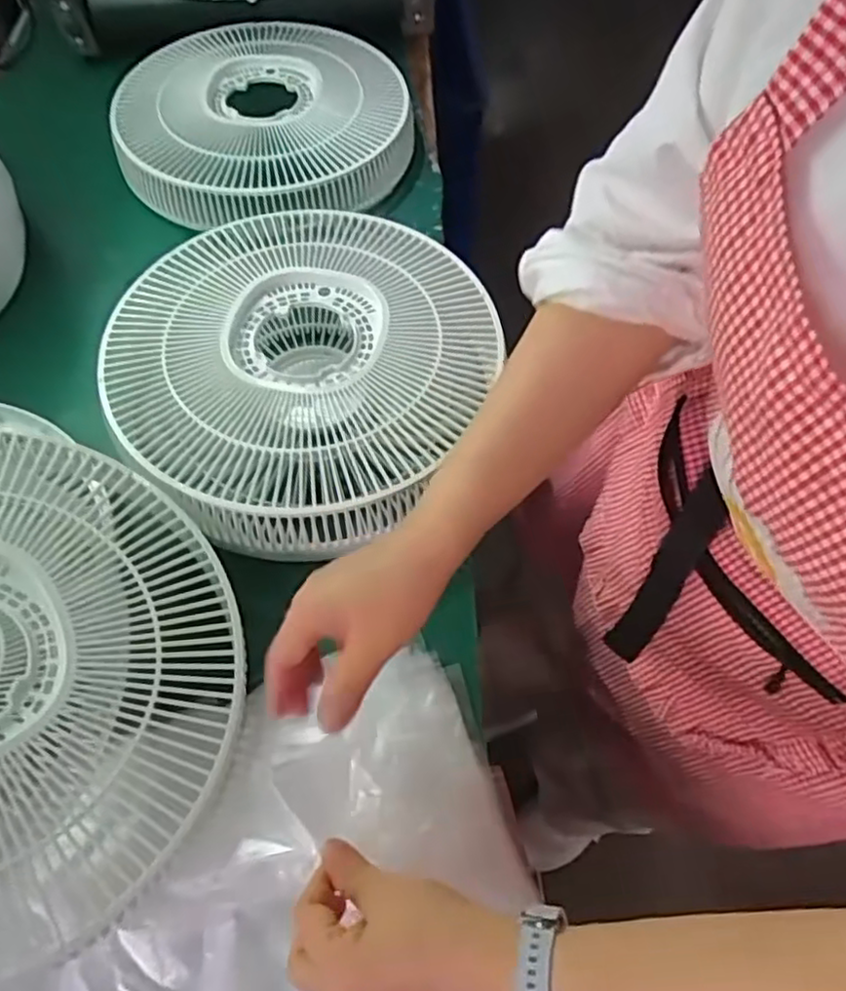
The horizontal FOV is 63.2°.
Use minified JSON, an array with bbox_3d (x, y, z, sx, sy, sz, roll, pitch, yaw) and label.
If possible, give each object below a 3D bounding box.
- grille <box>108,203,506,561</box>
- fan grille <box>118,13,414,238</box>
[{"bbox_3d":[-0.106,-0.118,0.631,0.323,0.083,0.342,1,60,-2],"label":"grille"},{"bbox_3d":[-0.220,-0.481,0.854,0.327,0.057,0.349,-6,60,-3],"label":"fan grille"}]

